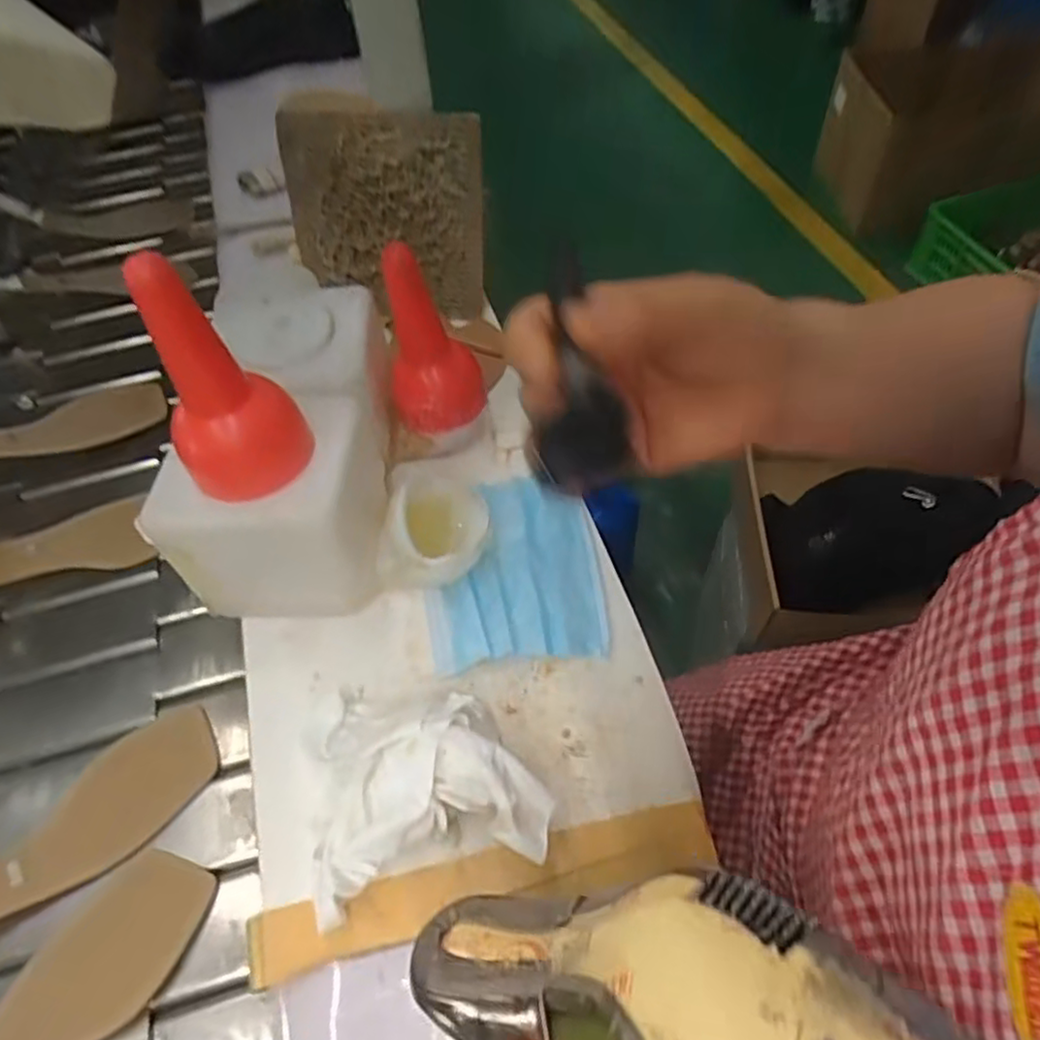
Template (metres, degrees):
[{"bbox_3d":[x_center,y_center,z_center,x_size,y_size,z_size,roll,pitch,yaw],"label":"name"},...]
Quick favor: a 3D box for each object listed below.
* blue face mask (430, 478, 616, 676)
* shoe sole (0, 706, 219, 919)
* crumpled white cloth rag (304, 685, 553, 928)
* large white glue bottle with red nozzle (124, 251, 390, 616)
[{"bbox_3d":[-0.006,0.029,0.482,0.117,0.013,0.152,-6,52,-1],"label":"blue face mask"},{"bbox_3d":[-0.290,0.188,0.419,0.069,0.072,0.196,37,64,26],"label":"shoe sole"},{"bbox_3d":[-0.056,0.140,0.379,0.122,0.056,0.116,-13,52,-6],"label":"crumpled white cloth rag"},{"bbox_3d":[-0.155,-0.080,0.431,0.110,0.233,0.198,0,52,4],"label":"large white glue bottle with red nozzle"}]

